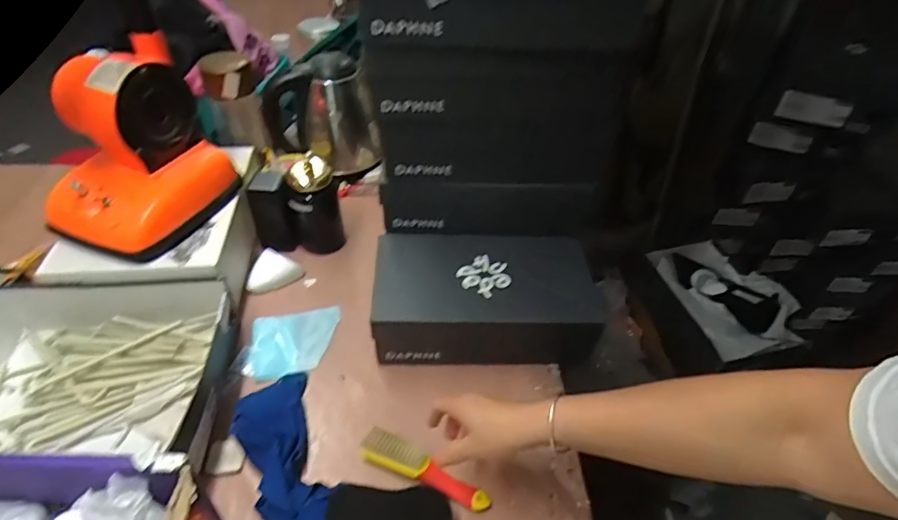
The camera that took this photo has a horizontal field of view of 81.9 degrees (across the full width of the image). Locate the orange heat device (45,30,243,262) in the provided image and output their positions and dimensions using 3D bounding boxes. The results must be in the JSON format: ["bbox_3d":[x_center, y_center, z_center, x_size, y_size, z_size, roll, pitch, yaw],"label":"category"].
[{"bbox_3d":[-0.419,-0.151,0.680,0.148,0.207,0.216,22,47,19],"label":"orange heat device"}]

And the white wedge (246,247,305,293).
[{"bbox_3d":[-0.276,0.024,0.806,0.079,0.032,0.068,23,47,19],"label":"white wedge"}]

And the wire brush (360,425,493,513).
[{"bbox_3d":[-0.027,0.241,0.598,0.155,0.020,0.036,19,46,15],"label":"wire brush"}]

